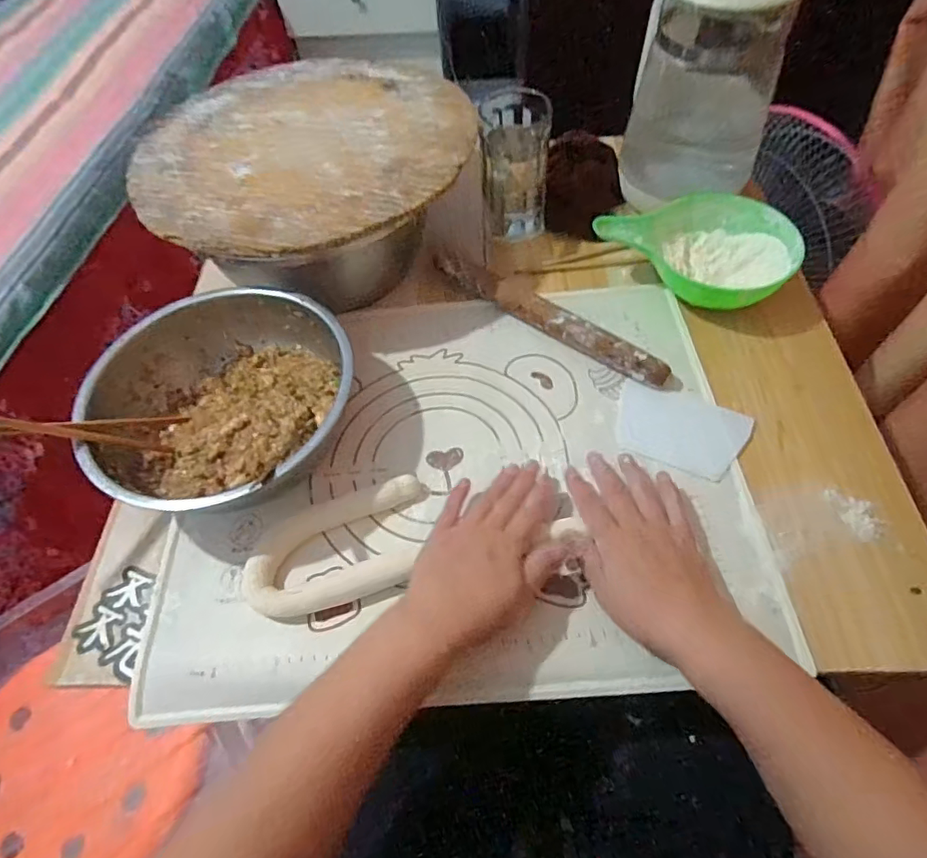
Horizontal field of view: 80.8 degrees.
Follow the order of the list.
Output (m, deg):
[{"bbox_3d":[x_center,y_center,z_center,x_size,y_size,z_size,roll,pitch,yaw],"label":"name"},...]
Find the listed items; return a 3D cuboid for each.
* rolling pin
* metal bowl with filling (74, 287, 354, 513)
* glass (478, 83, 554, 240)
[{"bbox_3d":[0.086,-0.117,0.568,0.270,0.028,0.030,35,66,21],"label":"rolling pin"},{"bbox_3d":[-0.213,-0.021,0.494,0.223,0.081,0.217,-1,59,1],"label":"metal bowl with filling"},{"bbox_3d":[0.058,-0.283,0.609,0.073,0.148,0.079,0,59,2],"label":"glass"}]

